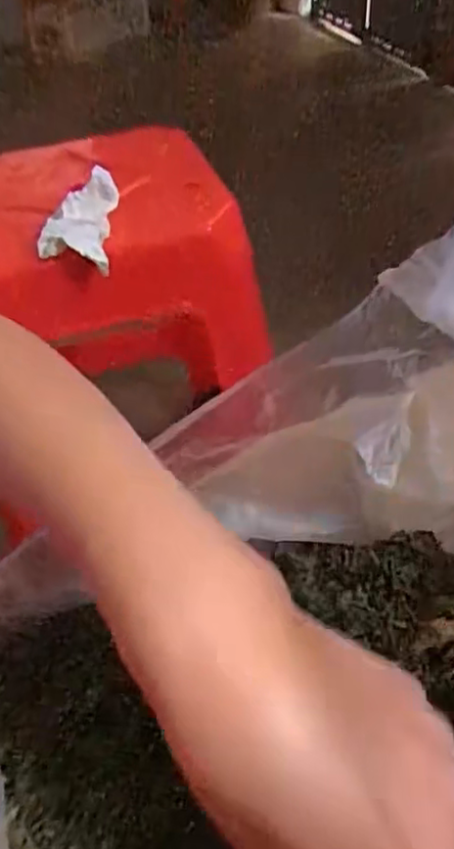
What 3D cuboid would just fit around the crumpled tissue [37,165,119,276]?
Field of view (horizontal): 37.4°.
[{"bbox_3d":[-0.131,-0.181,0.591,0.059,0.045,0.088,0,44,7],"label":"crumpled tissue"}]

